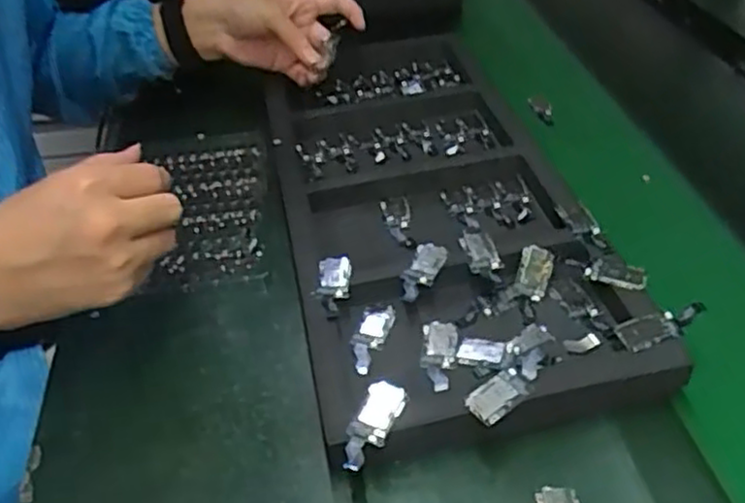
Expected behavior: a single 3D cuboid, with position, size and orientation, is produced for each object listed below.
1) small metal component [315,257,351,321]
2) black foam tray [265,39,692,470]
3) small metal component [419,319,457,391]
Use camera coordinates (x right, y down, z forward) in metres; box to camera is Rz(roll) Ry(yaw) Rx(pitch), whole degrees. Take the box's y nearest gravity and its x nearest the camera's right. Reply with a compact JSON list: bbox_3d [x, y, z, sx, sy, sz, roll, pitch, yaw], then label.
[{"bbox_3d":[-0.027,0.024,0.486,0.022,0.008,0.055,1,41,2],"label":"small metal component"},{"bbox_3d":[0.037,-0.054,0.590,0.223,0.045,0.511,-8,42,-8],"label":"black foam tray"},{"bbox_3d":[0.043,0.067,0.459,0.022,0.006,0.052,3,41,5],"label":"small metal component"}]

